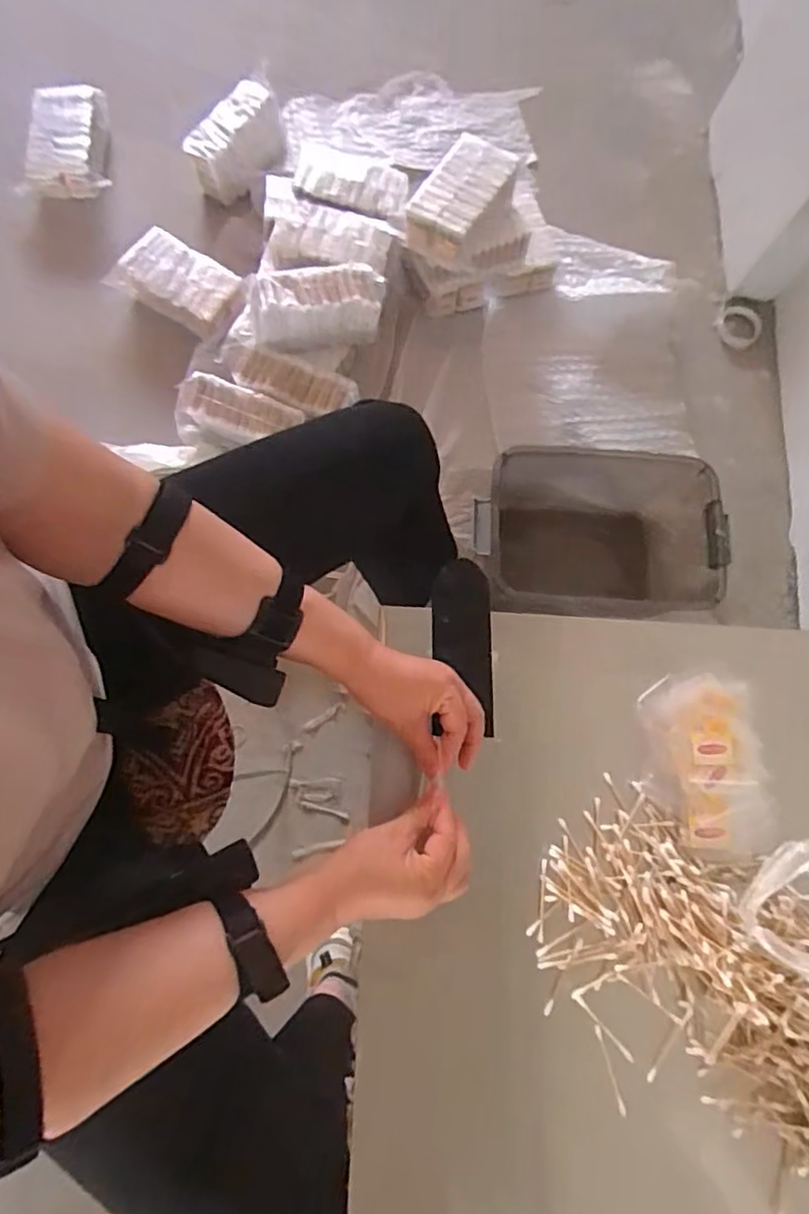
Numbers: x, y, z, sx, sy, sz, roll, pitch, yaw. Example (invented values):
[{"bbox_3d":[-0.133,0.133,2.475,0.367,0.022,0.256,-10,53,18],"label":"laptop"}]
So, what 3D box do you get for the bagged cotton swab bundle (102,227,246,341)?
[{"bbox_3d":[-0.411,-0.601,1.145,0.244,0.058,0.122,28,77,3],"label":"bagged cotton swab bundle"}]

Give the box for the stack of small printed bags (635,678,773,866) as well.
[{"bbox_3d":[0.291,0.154,0.600,0.111,0.020,0.169,1,75,-1],"label":"stack of small printed bags"}]

